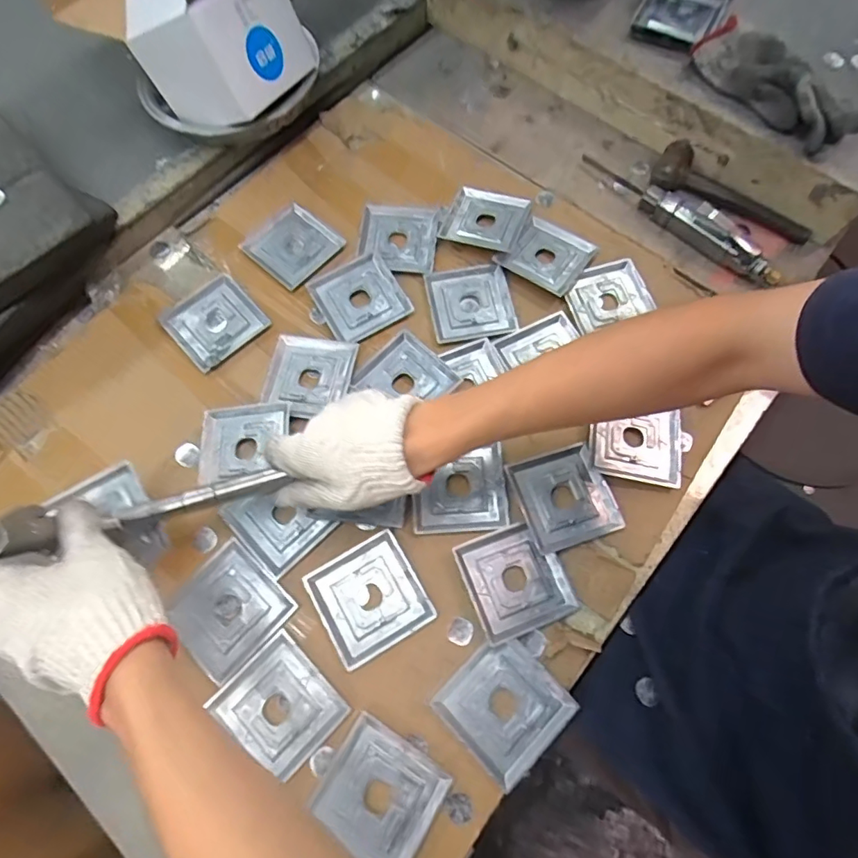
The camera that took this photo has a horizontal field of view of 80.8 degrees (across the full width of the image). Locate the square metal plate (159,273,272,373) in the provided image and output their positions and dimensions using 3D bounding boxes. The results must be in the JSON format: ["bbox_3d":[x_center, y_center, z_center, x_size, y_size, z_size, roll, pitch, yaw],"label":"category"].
[{"bbox_3d":[-0.237,-0.121,0.556,0.090,0.004,0.095,-42,75,-13],"label":"square metal plate"}]

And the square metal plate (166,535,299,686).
[{"bbox_3d":[-0.181,0.162,0.455,0.090,0.008,0.090,41,75,14],"label":"square metal plate"}]

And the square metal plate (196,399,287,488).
[{"bbox_3d":[-0.184,0.013,0.501,0.086,0.014,0.084,-4,70,-1],"label":"square metal plate"}]

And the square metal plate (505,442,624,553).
[{"bbox_3d":[0.128,0.065,0.481,0.083,0.009,0.088,-18,71,-6],"label":"square metal plate"}]

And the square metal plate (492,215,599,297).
[{"bbox_3d":[0.135,-0.198,0.573,0.085,0.015,0.085,32,73,11],"label":"square metal plate"}]

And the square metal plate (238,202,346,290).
[{"bbox_3d":[-0.160,-0.216,0.590,0.091,0.008,0.087,41,75,13],"label":"square metal plate"}]

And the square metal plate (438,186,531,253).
[{"bbox_3d":[0.066,-0.246,0.593,0.089,0.017,0.081,20,72,7],"label":"square metal plate"}]

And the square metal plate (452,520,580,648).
[{"bbox_3d":[0.078,0.135,0.456,0.086,0.009,0.089,-20,71,-7],"label":"square metal plate"}]

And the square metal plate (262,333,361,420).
[{"bbox_3d":[-0.126,-0.057,0.525,0.087,0.007,0.089,10,71,4],"label":"square metal plate"}]

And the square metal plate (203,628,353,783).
[{"bbox_3d":[-0.125,0.234,0.428,0.090,0.006,0.081,42,76,14],"label":"square metal plate"}]

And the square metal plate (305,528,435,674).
[{"bbox_3d":[-0.054,0.152,0.455,0.090,0.007,0.090,-29,73,-10],"label":"square metal plate"}]

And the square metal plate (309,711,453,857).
[{"bbox_3d":[-0.041,0.295,0.406,0.090,0.006,0.087,31,73,11],"label":"square metal plate"}]

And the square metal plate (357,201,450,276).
[{"bbox_3d":[-0.035,-0.228,0.590,0.093,0.008,0.096,11,71,4],"label":"square metal plate"}]

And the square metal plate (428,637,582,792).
[{"bbox_3d":[0.064,0.232,0.423,0.088,0.008,0.089,-43,75,-14],"label":"square metal plate"}]

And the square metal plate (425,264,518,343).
[{"bbox_3d":[0.045,-0.140,0.553,0.089,0.008,0.088,-7,70,-2],"label":"square metal plate"}]

